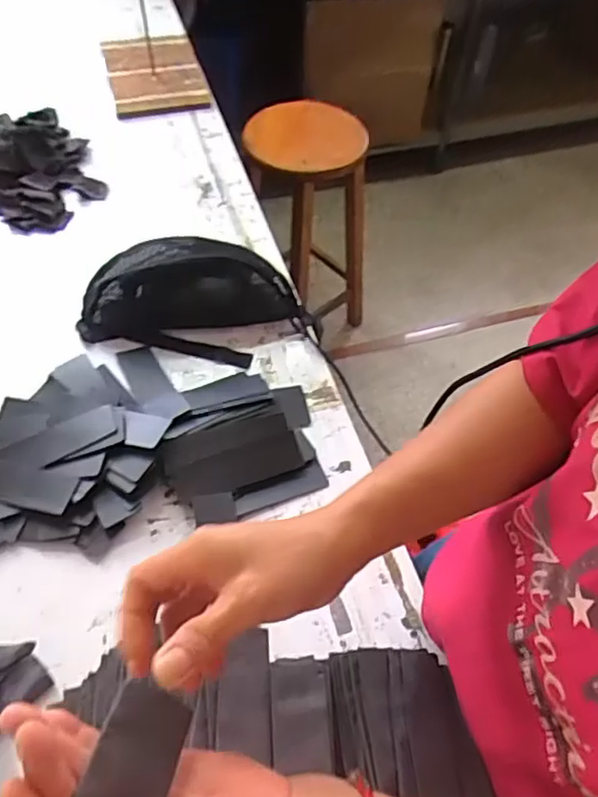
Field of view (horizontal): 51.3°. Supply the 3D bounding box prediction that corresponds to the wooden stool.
[{"bbox_3d":[0.033,-0.432,1.636,0.322,0.597,0.270,-6,55,-7],"label":"wooden stool"}]

